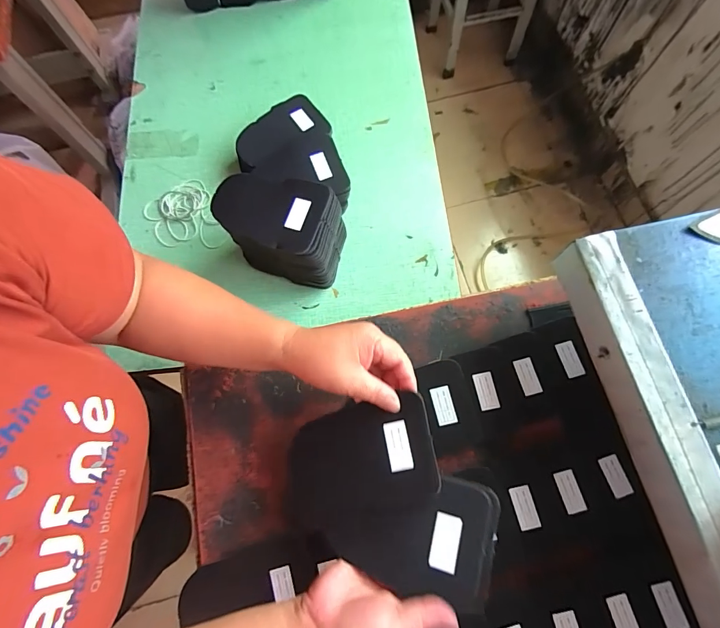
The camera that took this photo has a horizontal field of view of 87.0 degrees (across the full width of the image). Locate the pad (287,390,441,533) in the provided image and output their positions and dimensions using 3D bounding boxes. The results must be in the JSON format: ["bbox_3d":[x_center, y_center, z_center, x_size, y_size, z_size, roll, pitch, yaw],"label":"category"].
[{"bbox_3d":[-0.004,0.144,0.366,0.154,0.011,0.098,-20,66,14],"label":"pad"}]

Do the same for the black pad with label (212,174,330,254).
[{"bbox_3d":[-0.114,-0.129,0.475,0.138,0.007,0.093,11,77,5],"label":"black pad with label"}]

